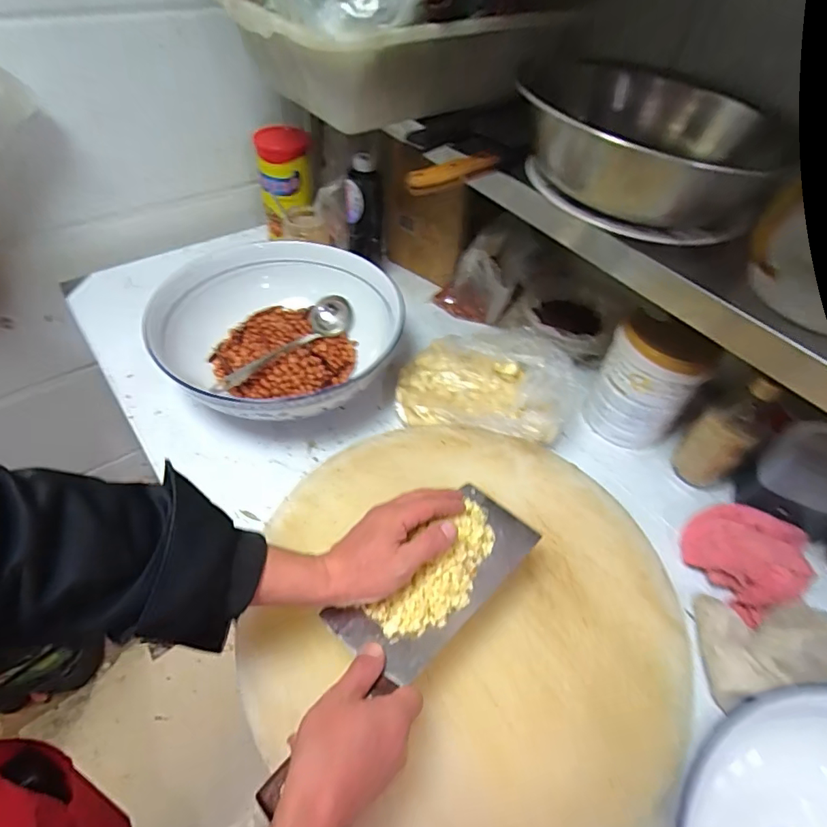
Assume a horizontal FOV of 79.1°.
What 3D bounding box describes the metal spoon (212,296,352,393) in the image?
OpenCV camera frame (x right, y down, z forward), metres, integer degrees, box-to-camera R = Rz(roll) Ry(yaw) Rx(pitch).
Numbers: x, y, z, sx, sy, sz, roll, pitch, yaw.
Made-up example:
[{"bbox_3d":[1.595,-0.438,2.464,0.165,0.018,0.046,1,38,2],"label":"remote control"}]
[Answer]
[{"bbox_3d":[-0.195,-0.113,0.762,0.232,0.038,0.071,-32,59,-29],"label":"metal spoon"}]

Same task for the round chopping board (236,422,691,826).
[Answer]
[{"bbox_3d":[0.058,0.205,0.540,0.431,0.054,0.442,3,49,-3],"label":"round chopping board"}]

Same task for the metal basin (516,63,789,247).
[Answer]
[{"bbox_3d":[0.255,-0.295,0.564,0.224,0.093,0.259,0,49,-6],"label":"metal basin"}]

